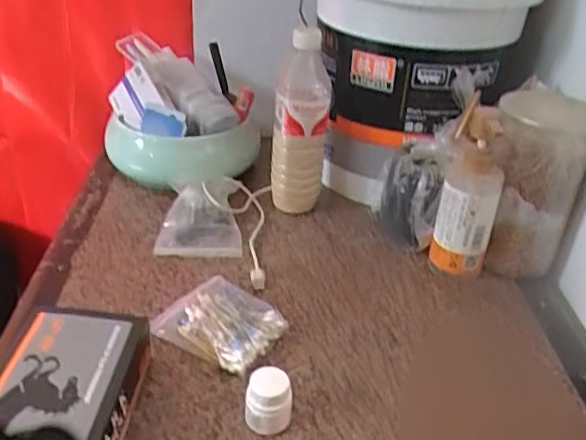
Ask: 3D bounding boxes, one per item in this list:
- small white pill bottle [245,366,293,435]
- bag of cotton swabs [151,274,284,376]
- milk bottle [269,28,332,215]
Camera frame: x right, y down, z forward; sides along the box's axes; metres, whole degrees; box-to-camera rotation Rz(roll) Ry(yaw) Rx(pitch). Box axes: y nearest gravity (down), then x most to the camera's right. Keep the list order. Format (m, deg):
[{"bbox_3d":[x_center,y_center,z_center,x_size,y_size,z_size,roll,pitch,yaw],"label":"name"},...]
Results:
[{"bbox_3d":[-0.020,0.147,0.501,0.037,0.048,0.032,3,32,-1],"label":"small white pill bottle"},{"bbox_3d":[-0.068,0.094,0.599,0.111,0.029,0.091,23,36,28],"label":"bag of cotton swabs"},{"bbox_3d":[0.008,-0.113,0.756,0.070,0.227,0.063,4,32,2],"label":"milk bottle"}]

